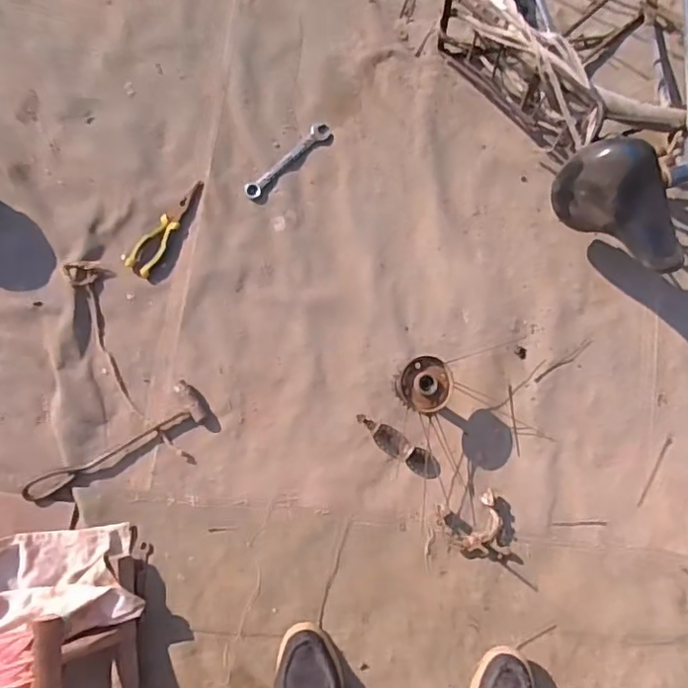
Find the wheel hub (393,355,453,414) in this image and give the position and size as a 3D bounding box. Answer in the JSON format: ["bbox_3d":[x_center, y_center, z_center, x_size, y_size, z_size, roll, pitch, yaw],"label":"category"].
[{"bbox_3d":[0.135,0.064,0.968,0.092,0.083,0.095,2,78,-10],"label":"wheel hub"}]

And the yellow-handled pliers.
[{"bbox_3d":[-0.307,-0.205,1.006,0.049,0.010,0.188,31,81,-2],"label":"yellow-handled pliers"}]

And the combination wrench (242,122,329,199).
[{"bbox_3d":[-0.102,-0.330,1.049,0.196,0.012,0.033,-44,90,-9],"label":"combination wrench"}]

